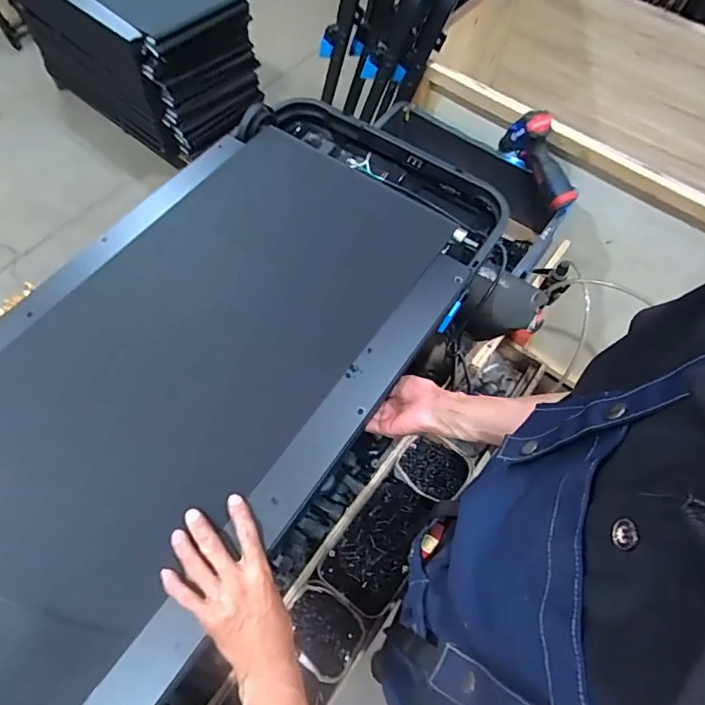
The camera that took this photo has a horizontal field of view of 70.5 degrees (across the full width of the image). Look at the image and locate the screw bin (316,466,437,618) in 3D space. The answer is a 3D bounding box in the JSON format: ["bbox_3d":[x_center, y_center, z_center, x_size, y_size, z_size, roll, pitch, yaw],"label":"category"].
[{"bbox_3d":[0.046,0.320,0.842,0.125,0.055,0.212,33,65,14],"label":"screw bin"}]

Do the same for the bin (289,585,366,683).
[{"bbox_3d":[-0.048,0.425,0.760,0.122,0.050,0.109,31,64,13],"label":"bin"}]

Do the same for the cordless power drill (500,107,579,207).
[{"bbox_3d":[0.393,-0.399,1.027,0.064,0.118,0.209,-21,77,-14],"label":"cordless power drill"}]

